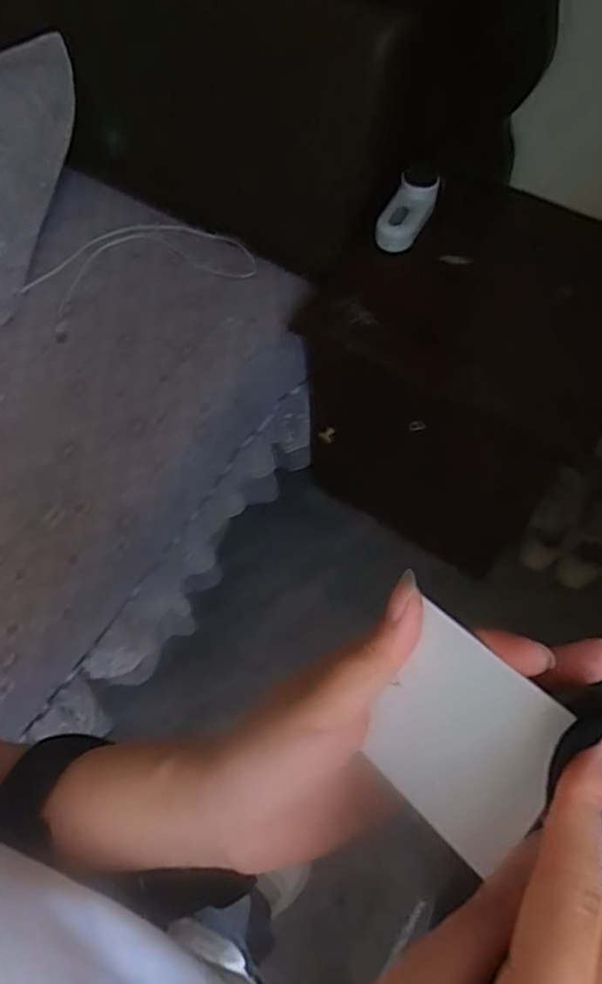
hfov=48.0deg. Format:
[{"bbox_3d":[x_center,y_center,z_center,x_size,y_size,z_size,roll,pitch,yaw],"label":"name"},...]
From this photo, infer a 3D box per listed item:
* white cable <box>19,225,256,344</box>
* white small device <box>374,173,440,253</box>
[{"bbox_3d":[-0.267,-0.365,1.095,0.358,0.015,0.177,-19,64,-10],"label":"white cable"},{"bbox_3d":[0.164,-0.421,1.017,0.068,0.023,0.125,30,101,-18],"label":"white small device"}]

